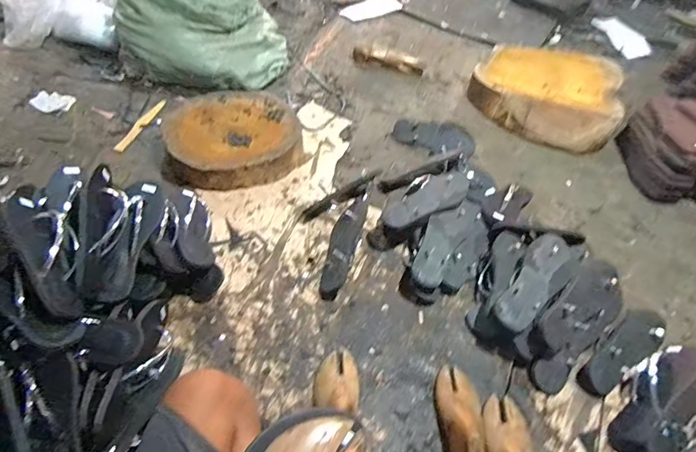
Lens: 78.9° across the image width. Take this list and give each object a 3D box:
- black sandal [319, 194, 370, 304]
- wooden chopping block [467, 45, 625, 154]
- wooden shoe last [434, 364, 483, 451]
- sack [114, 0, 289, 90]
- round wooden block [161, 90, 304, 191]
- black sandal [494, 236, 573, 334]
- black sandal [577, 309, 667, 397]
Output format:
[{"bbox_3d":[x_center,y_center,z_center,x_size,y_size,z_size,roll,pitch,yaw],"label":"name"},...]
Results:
[{"bbox_3d":[-0.004,0.024,0.993,0.071,0.069,0.307,12,52,6],"label":"black sandal"},{"bbox_3d":[0.670,-0.470,1.399,0.458,0.105,0.470,28,57,19],"label":"wooden chopping block"},{"bbox_3d":[0.203,0.358,0.737,0.075,0.075,0.244,2,52,-2],"label":"wooden shoe last"},{"bbox_3d":[-0.488,-0.689,1.426,0.541,0.285,0.413,-22,56,-17],"label":"sack"},{"bbox_3d":[-0.320,-0.241,1.169,0.372,0.093,0.332,-26,58,-21],"label":"round wooden block"},{"bbox_3d":[0.385,0.109,0.872,0.080,0.036,0.249,32,57,20],"label":"black sandal"},{"bbox_3d":[0.567,0.246,0.865,0.256,0.041,0.079,-28,58,-21],"label":"black sandal"}]

